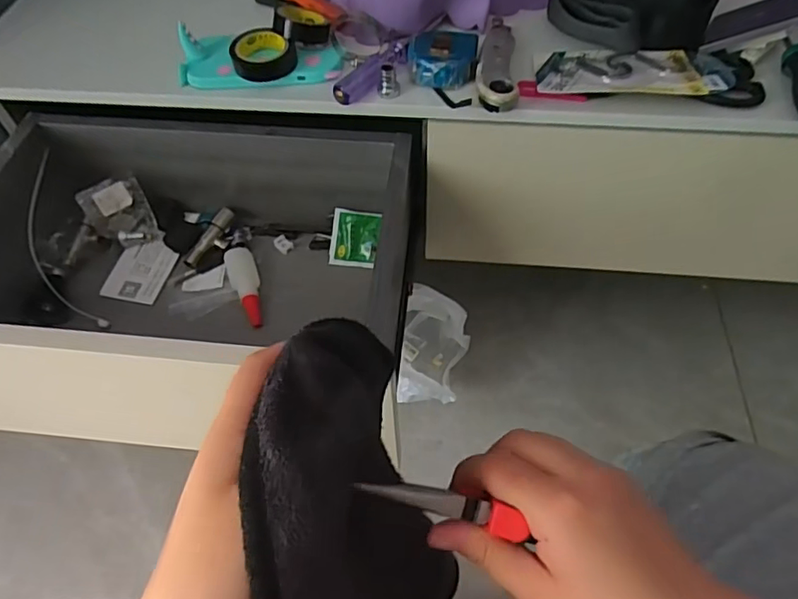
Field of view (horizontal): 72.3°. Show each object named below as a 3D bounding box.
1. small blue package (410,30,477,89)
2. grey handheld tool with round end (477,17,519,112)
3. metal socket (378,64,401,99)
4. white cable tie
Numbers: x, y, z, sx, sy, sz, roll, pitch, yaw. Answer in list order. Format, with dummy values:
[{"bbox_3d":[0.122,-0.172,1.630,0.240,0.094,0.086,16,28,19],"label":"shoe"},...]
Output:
[{"bbox_3d":[0.045,-0.241,0.551,0.067,0.036,0.063,4,55,4],"label":"small blue package"},{"bbox_3d":[0.099,-0.242,0.549,0.038,0.025,0.145,3,55,4],"label":"grey handheld tool with round end"},{"bbox_3d":[-0.010,-0.214,0.537,0.021,0.035,0.017,0,55,1],"label":"metal socket"},{"bbox_3d":[-0.398,-0.064,0.628,0.057,0.022,0.216,-18,90,-11],"label":"white cable tie"}]

